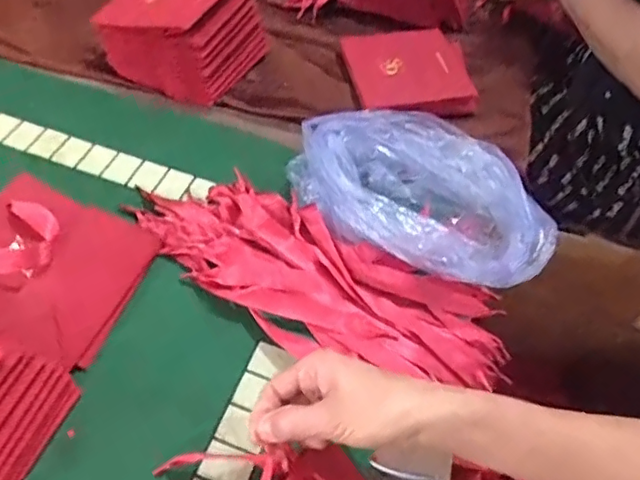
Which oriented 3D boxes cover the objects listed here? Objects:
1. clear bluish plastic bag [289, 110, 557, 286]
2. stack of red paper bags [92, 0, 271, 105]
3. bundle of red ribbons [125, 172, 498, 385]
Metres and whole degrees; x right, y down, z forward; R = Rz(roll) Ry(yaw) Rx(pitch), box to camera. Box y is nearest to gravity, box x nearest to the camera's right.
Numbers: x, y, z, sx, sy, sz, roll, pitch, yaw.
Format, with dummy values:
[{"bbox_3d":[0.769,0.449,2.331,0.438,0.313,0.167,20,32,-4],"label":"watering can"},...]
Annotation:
[{"bbox_3d":[0.100,-0.045,0.597,0.270,0.052,0.171,27,55,15],"label":"clear bluish plastic bag"},{"bbox_3d":[-0.165,-0.267,0.732,0.181,0.074,0.170,21,54,10],"label":"stack of red paper bags"},{"bbox_3d":[-0.008,0.032,0.550,0.378,0.036,0.132,23,54,12],"label":"bundle of red ribbons"}]

